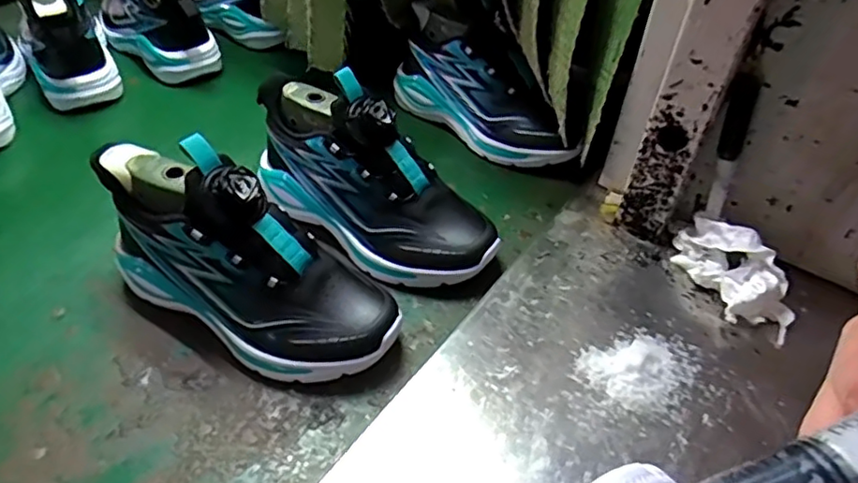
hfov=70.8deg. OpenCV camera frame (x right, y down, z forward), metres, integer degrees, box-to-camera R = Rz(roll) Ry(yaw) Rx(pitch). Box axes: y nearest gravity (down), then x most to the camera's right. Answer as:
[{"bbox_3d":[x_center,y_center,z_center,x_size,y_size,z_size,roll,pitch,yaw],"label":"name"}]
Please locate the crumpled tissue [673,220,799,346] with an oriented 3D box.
[{"bbox_3d":[0.230,0.022,0.451,0.043,0.046,0.101,-11,46,-15],"label":"crumpled tissue"}]

